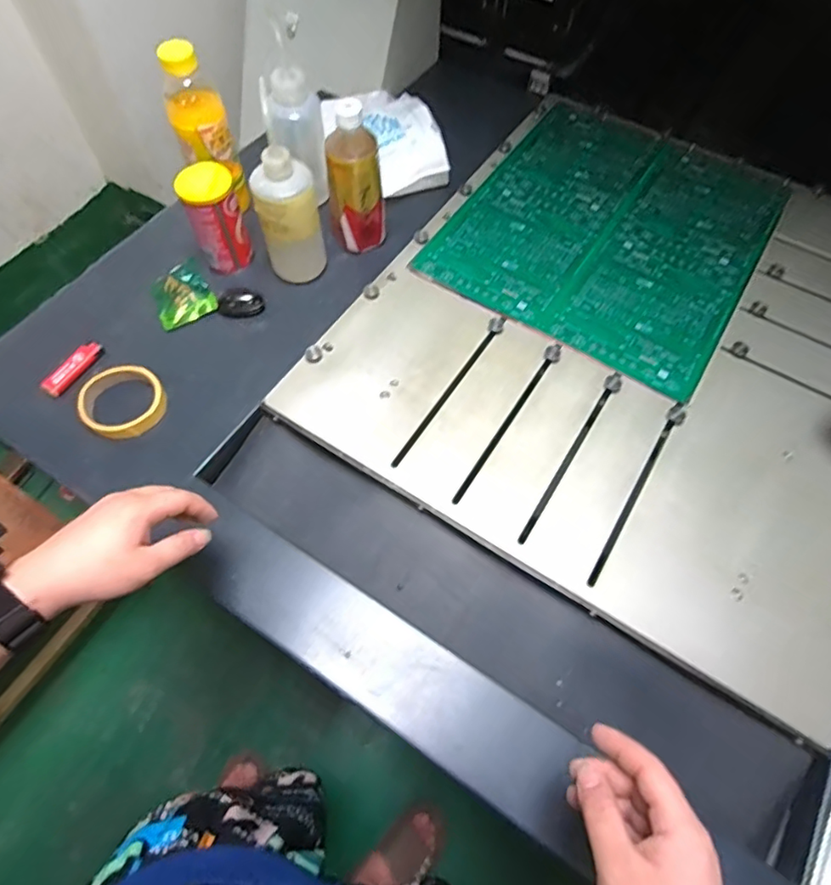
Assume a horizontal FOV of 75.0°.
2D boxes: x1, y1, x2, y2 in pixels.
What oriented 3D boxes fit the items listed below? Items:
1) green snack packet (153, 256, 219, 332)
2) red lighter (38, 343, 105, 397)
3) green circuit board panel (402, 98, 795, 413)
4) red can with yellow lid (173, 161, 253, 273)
[{"bbox_3d":[-0.308,-0.196,0.709,0.072,0.018,0.086,-27,67,-13],"label":"green snack packet"},{"bbox_3d":[-0.411,-0.090,0.648,0.026,0.007,0.079,27,67,12],"label":"red lighter"},{"bbox_3d":[0.276,-0.304,0.764,0.383,0.010,0.444,30,67,13],"label":"green circuit board panel"},{"bbox_3d":[-0.251,-0.286,0.682,0.061,0.114,0.065,0,64,0],"label":"red can with yellow lid"}]

